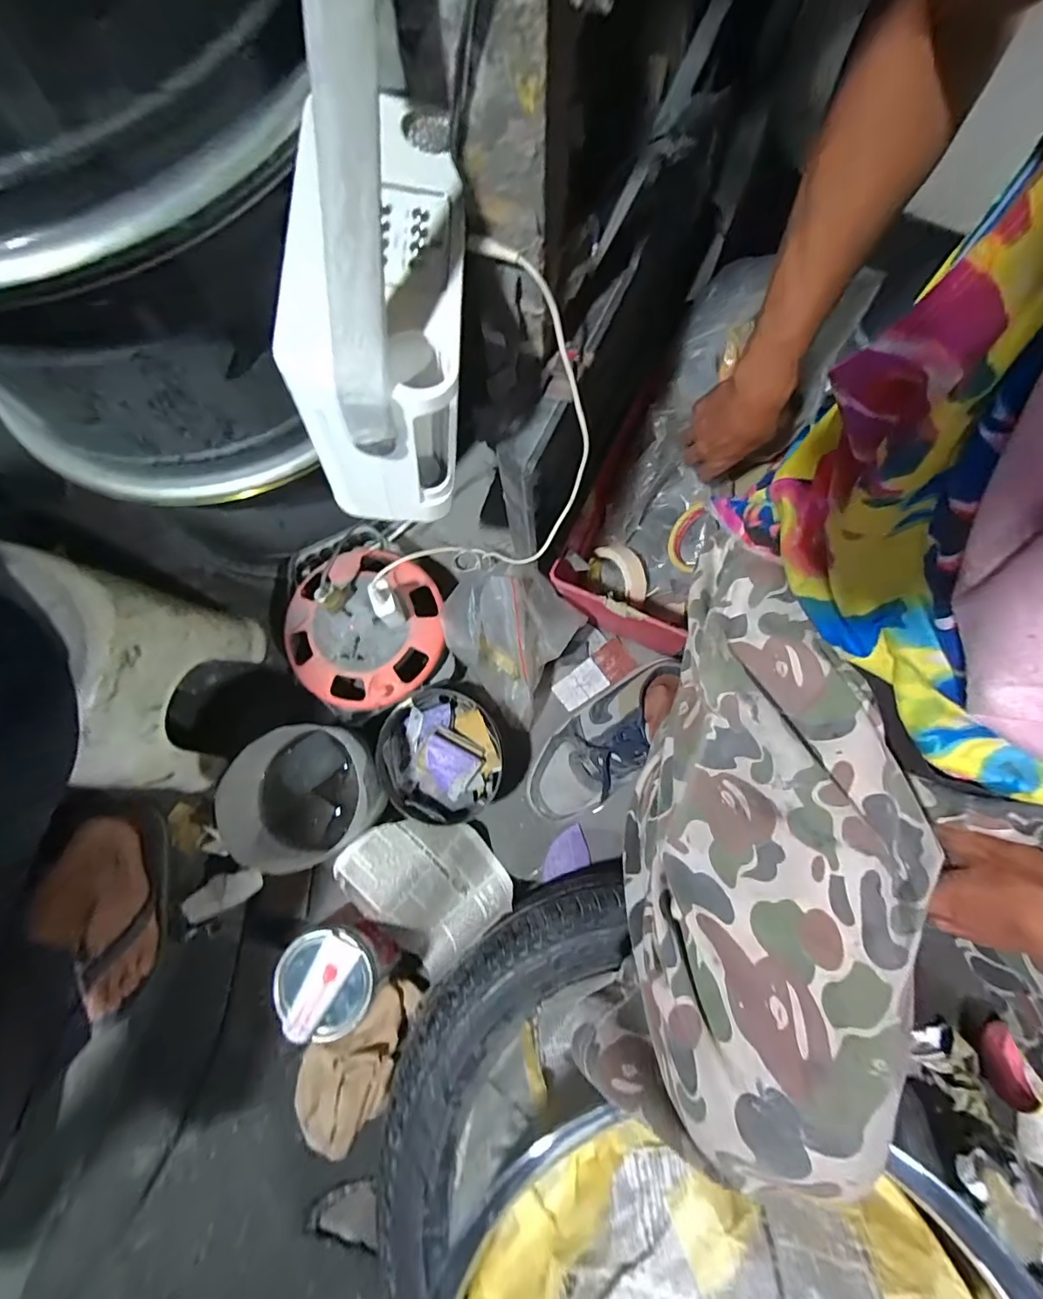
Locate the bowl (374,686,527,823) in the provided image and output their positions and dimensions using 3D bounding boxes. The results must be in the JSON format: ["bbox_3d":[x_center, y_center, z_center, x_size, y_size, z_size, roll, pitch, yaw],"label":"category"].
[{"bbox_3d":[-0.090,0.131,0.632,0.170,0.075,0.160,0,79,0],"label":"bowl"}]

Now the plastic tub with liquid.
[{"bbox_3d":[-0.242,0.167,0.571,0.150,0.113,0.135,-14,79,-2],"label":"plastic tub with liquid"}]

